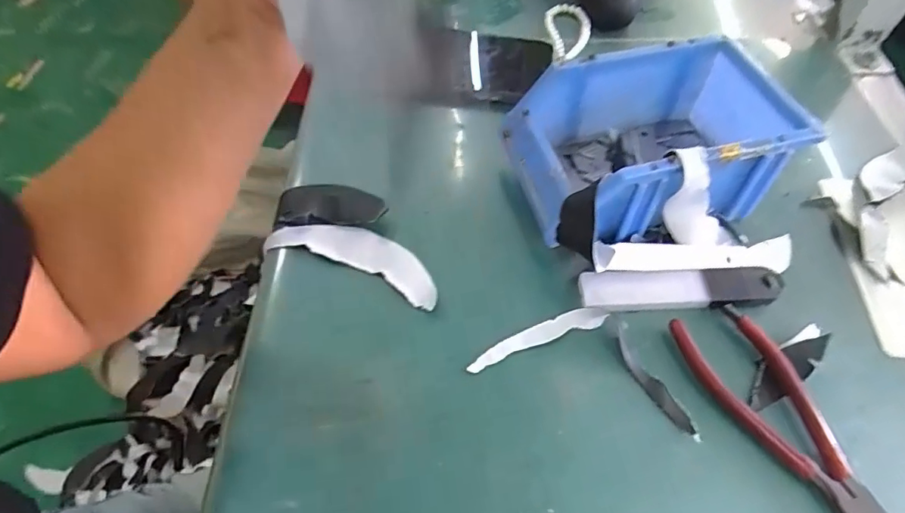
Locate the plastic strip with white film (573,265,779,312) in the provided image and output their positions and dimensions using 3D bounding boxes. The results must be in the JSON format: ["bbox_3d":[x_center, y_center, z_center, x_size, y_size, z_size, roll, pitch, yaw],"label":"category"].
[{"bbox_3d":[0.149,0.022,0.336,0.128,0.010,0.028,-3,55,-1],"label":"plastic strip with white film"}]

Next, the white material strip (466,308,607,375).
[{"bbox_3d":[0.053,0.050,0.322,0.092,0.009,0.014,-18,57,-11],"label":"white material strip"}]

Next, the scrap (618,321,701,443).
[{"bbox_3d":[0.118,0.075,0.306,0.014,0.005,0.076,-20,57,-12],"label":"scrap"}]

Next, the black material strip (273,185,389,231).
[{"bbox_3d":[-0.090,-0.040,0.382,0.081,0.009,0.042,-3,50,6],"label":"black material strip"}]

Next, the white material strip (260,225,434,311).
[{"bbox_3d":[-0.069,-0.001,0.359,0.132,0.008,0.041,17,57,12],"label":"white material strip"}]

